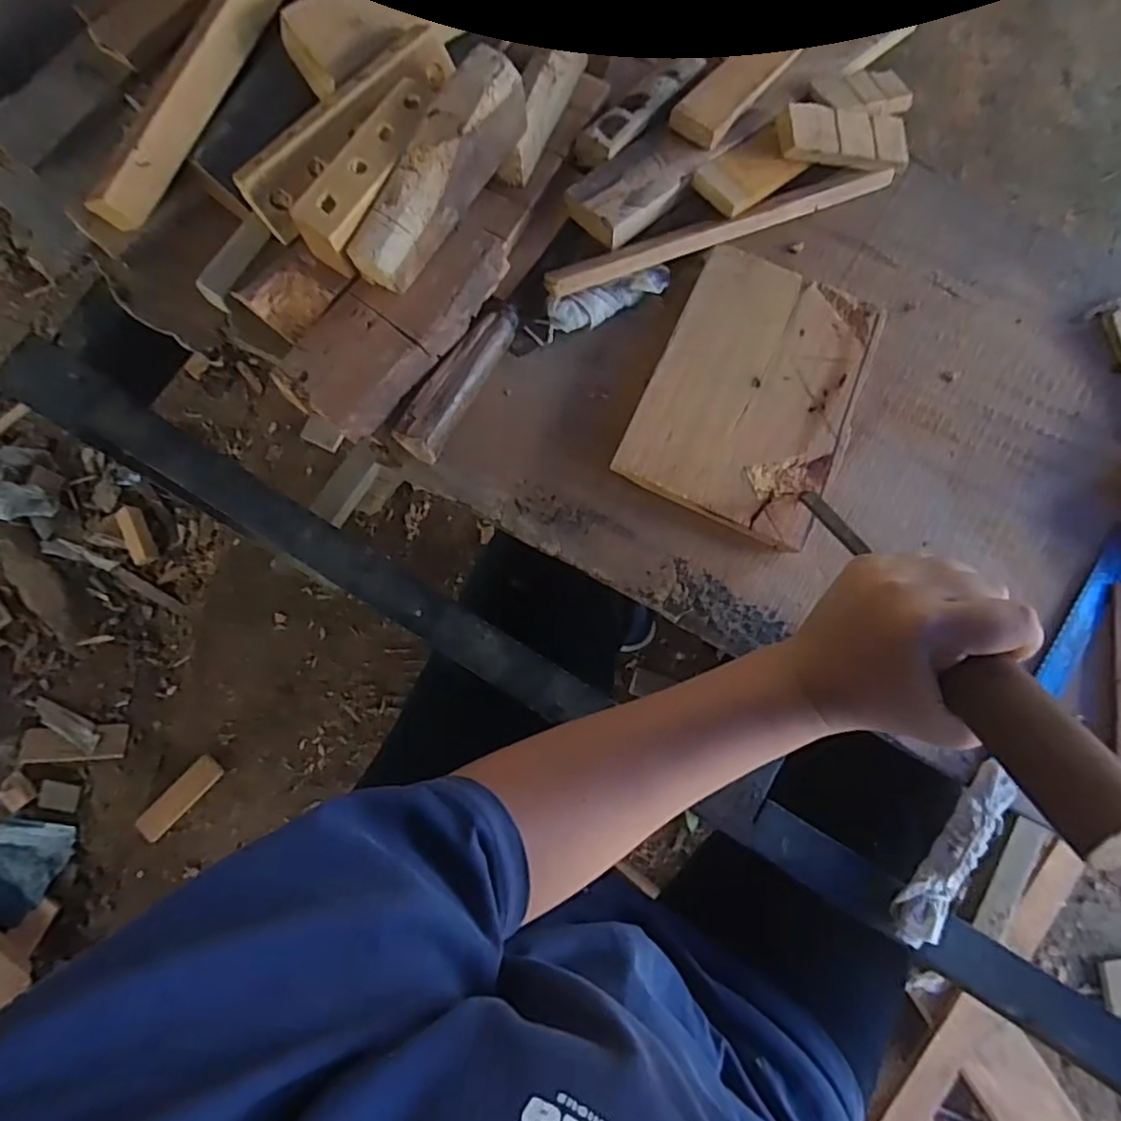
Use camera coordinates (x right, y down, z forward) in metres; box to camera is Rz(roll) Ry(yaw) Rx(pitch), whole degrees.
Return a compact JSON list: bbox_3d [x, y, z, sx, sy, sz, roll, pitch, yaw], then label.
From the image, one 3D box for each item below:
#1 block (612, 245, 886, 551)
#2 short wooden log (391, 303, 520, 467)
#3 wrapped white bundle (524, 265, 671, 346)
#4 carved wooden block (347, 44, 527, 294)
[{"bbox_3d":[0.133,-0.115,0.448,0.133,0.026,0.190,23,77,4],"label":"block"},{"bbox_3d":[-0.068,-0.121,0.442,0.030,0.032,0.124,27,78,5],"label":"short wooden log"},{"bbox_3d":[0.029,-0.182,0.460,0.109,0.015,0.027,-20,78,-6],"label":"wrapped white bundle"},{"bbox_3d":[-0.078,-0.244,0.418,0.034,0.062,0.149,32,78,6],"label":"carved wooden block"}]

